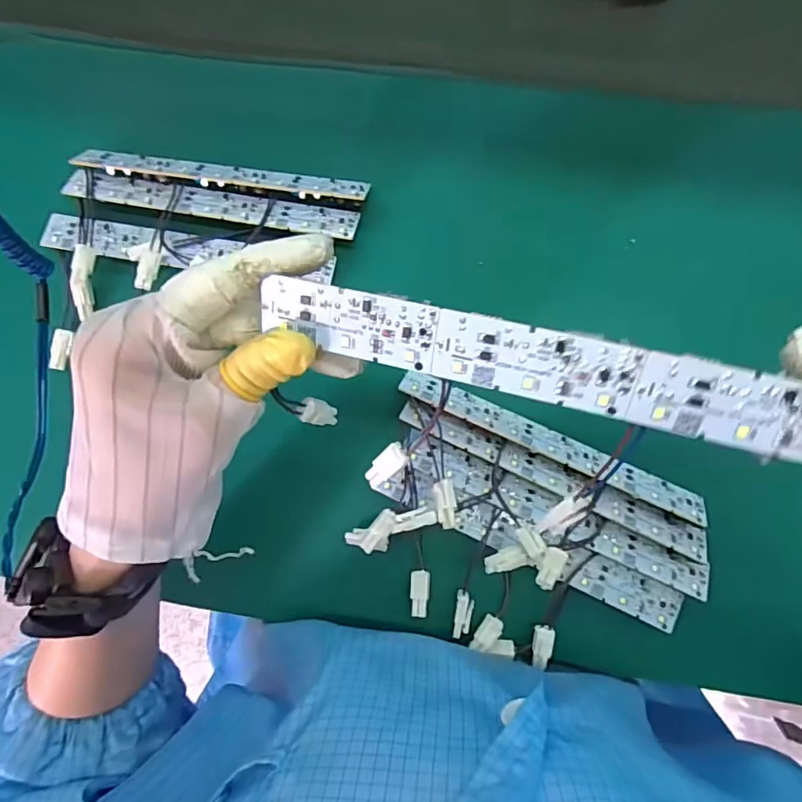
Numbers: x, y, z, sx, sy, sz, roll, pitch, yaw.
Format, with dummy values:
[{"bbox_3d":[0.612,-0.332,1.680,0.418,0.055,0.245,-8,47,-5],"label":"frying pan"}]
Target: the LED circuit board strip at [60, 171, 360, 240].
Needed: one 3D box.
[{"bbox_3d":[-0.127,-0.131,0.353,0.197,0.004,0.025,11,63,5],"label":"LED circuit board strip"}]

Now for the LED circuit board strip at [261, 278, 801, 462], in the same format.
[{"bbox_3d":[0.042,-0.012,0.172,0.183,0.004,0.024,14,119,13],"label":"LED circuit board strip"}]

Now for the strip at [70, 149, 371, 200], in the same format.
[{"bbox_3d":[-0.118,-0.148,0.350,0.193,0.007,0.021,8,54,5],"label":"strip"}]

